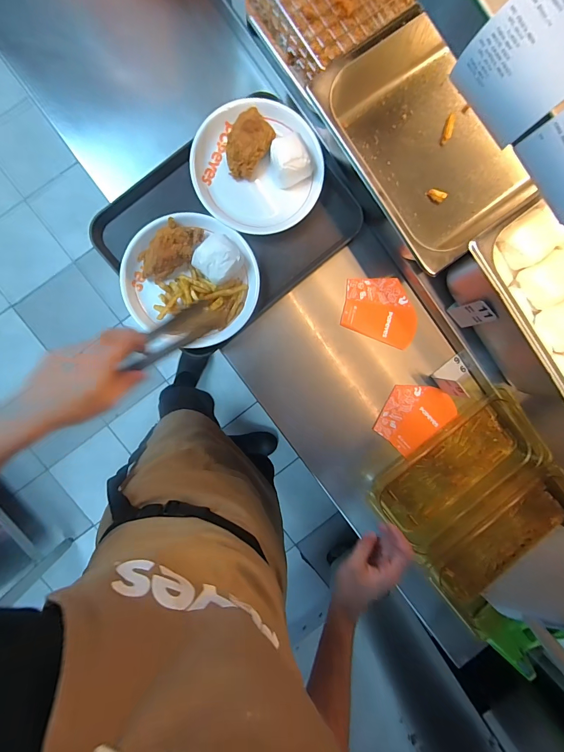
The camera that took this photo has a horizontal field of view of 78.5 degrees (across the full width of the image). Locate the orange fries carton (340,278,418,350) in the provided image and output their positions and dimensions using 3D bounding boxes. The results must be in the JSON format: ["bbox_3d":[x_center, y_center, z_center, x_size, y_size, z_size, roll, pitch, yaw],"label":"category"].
[{"bbox_3d":[0.186,-0.123,0.653,0.137,0.014,0.119,9,92,-4],"label":"orange fries carton"}]

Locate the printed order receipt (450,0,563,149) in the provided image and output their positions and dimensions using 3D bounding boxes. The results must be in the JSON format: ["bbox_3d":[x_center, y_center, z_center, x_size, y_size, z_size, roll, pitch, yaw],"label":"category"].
[{"bbox_3d":[0.186,-0.236,0.254,0.078,0.089,0.022,54,46,-5],"label":"printed order receipt"}]

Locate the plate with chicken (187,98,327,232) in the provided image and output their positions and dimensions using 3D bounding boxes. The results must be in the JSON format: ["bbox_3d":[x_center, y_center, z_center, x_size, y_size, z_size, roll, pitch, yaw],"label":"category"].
[{"bbox_3d":[-0.040,-0.352,0.579,0.214,0.047,0.206,0,93,-4],"label":"plate with chicken"}]

